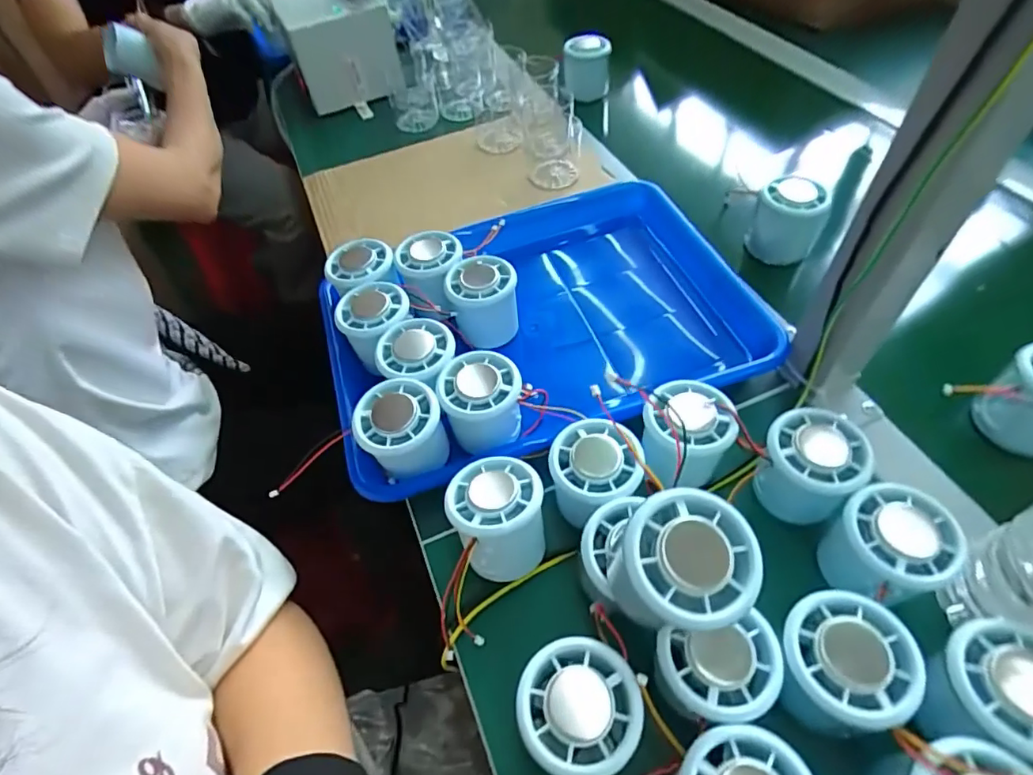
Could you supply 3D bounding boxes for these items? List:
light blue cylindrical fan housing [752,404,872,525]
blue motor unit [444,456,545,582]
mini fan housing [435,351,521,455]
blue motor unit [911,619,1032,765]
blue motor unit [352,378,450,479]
[{"bbox_3d":[0.183,0.052,0.341,0.051,0.063,0.054,-3,53,3],"label":"light blue cylindrical fan housing"},{"bbox_3d":[-0.011,0.078,0.327,0.053,0.054,0.058,-3,53,3],"label":"blue motor unit"},{"bbox_3d":[-0.024,0.012,0.380,0.053,0.059,0.049,-3,53,3],"label":"mini fan housing"},{"bbox_3d":[0.227,0.146,0.255,0.051,0.047,0.056,-3,53,3],"label":"blue motor unit"},{"bbox_3d":[-0.077,0.030,0.366,0.055,0.050,0.050,-3,53,3],"label":"blue motor unit"}]

